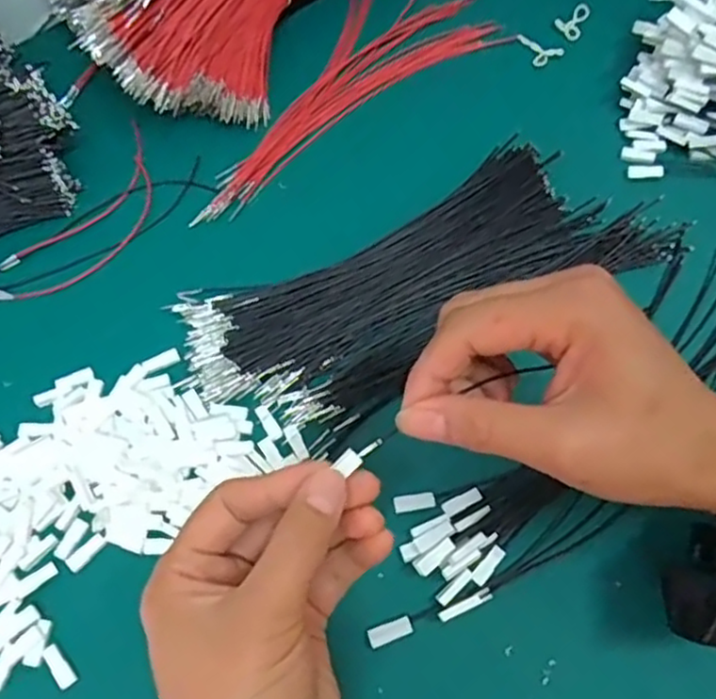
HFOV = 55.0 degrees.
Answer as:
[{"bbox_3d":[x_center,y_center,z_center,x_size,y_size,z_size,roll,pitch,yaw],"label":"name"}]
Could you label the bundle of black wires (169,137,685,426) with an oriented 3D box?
[{"bbox_3d":[0.036,-0.041,0.379,0.260,0.012,0.101,-27,68,-10],"label":"bundle of black wires"}]

